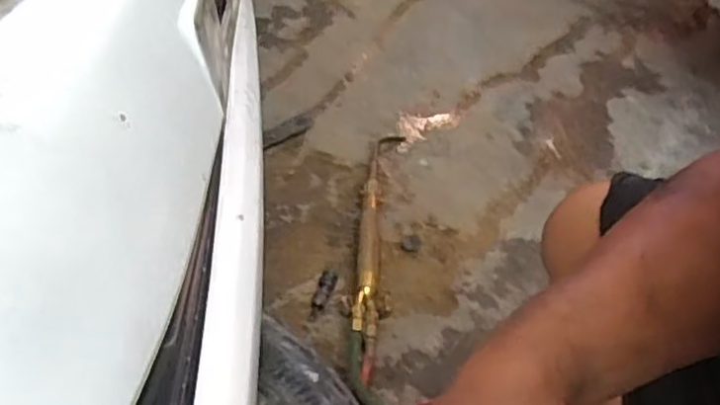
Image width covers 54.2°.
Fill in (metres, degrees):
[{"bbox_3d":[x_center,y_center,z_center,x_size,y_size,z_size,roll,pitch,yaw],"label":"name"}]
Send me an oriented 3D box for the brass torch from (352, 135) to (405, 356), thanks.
[{"bbox_3d":[0.023,0.037,0.966,0.049,0.046,0.413,6,51,0],"label":"brass torch"}]

